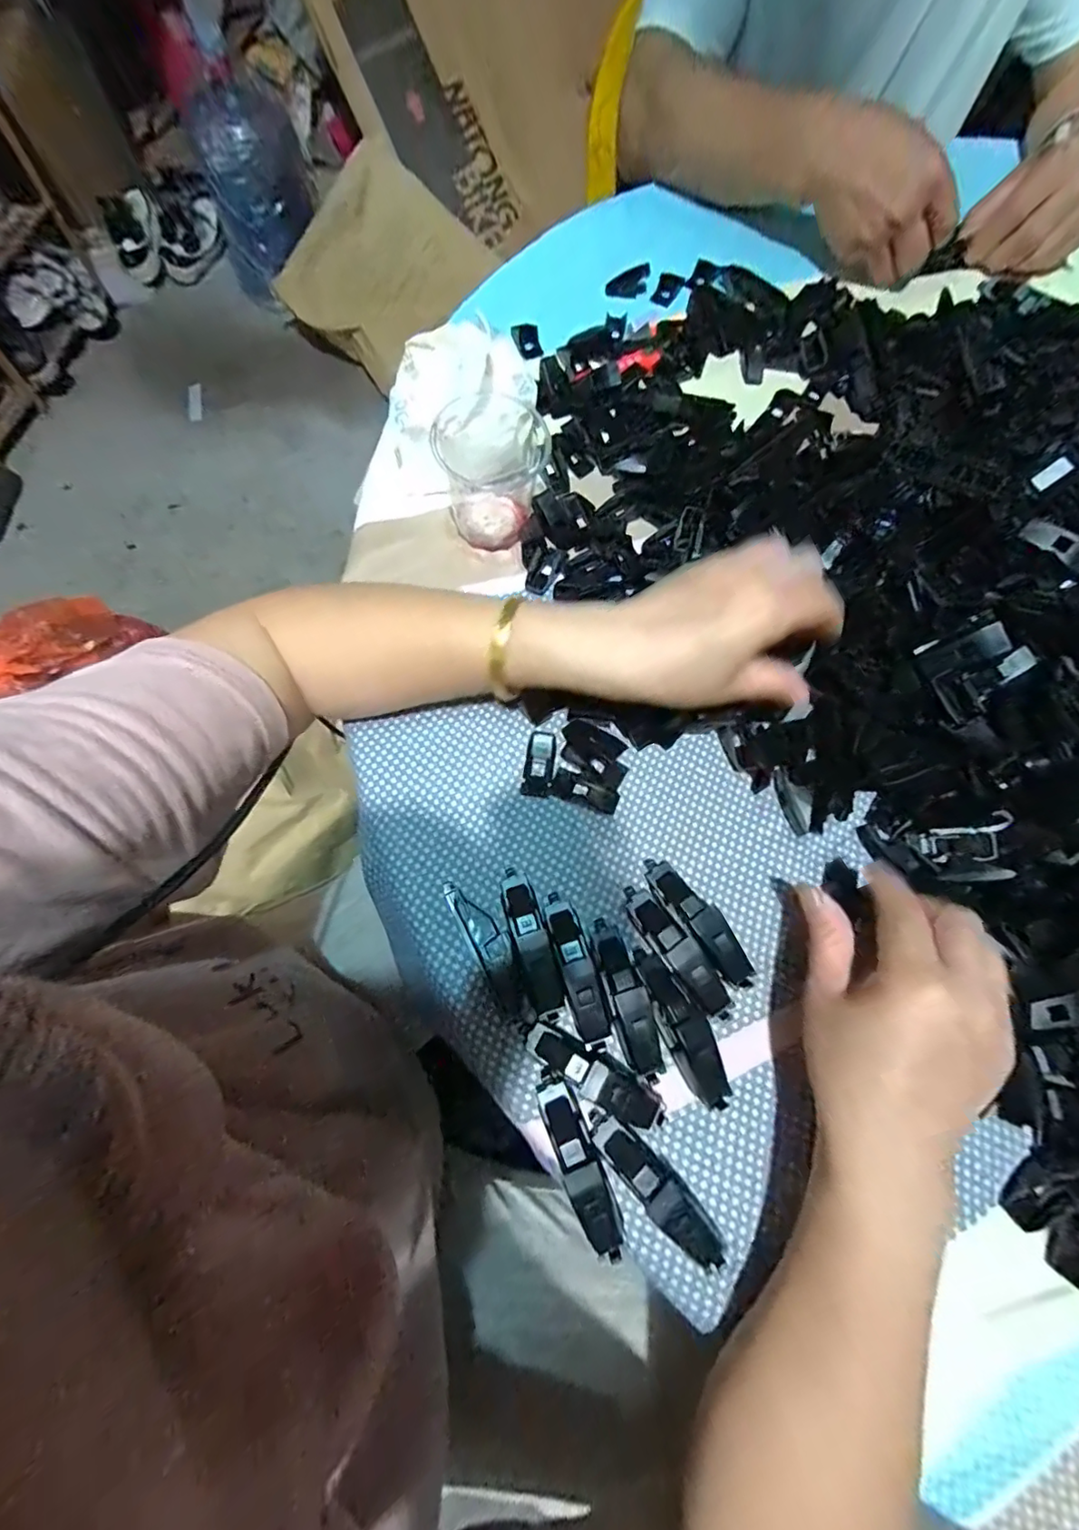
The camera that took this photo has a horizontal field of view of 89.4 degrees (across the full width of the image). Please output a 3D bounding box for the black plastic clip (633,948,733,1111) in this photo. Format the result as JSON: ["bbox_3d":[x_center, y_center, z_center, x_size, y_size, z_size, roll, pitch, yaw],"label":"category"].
[{"bbox_3d":[0.075,0.137,0.288,0.025,0.008,0.081,-25,74,-10],"label":"black plastic clip"}]

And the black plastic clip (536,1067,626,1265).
[{"bbox_3d":[0.019,0.191,0.261,0.018,0.022,0.079,-21,73,-8],"label":"black plastic clip"}]

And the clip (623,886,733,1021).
[{"bbox_3d":[0.076,0.103,0.301,0.020,0.007,0.080,-35,76,-12],"label":"clip"}]

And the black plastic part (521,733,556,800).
[{"bbox_3d":[0.000,-0.001,0.338,0.018,0.004,0.042,12,71,2],"label":"black plastic part"}]

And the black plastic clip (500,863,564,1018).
[{"bbox_3d":[-0.005,0.098,0.302,0.020,0.008,0.079,-17,73,-7],"label":"black plastic clip"}]

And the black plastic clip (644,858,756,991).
[{"bbox_3d":[0.090,0.087,0.309,0.022,0.007,0.081,-35,76,-12],"label":"black plastic clip"}]

